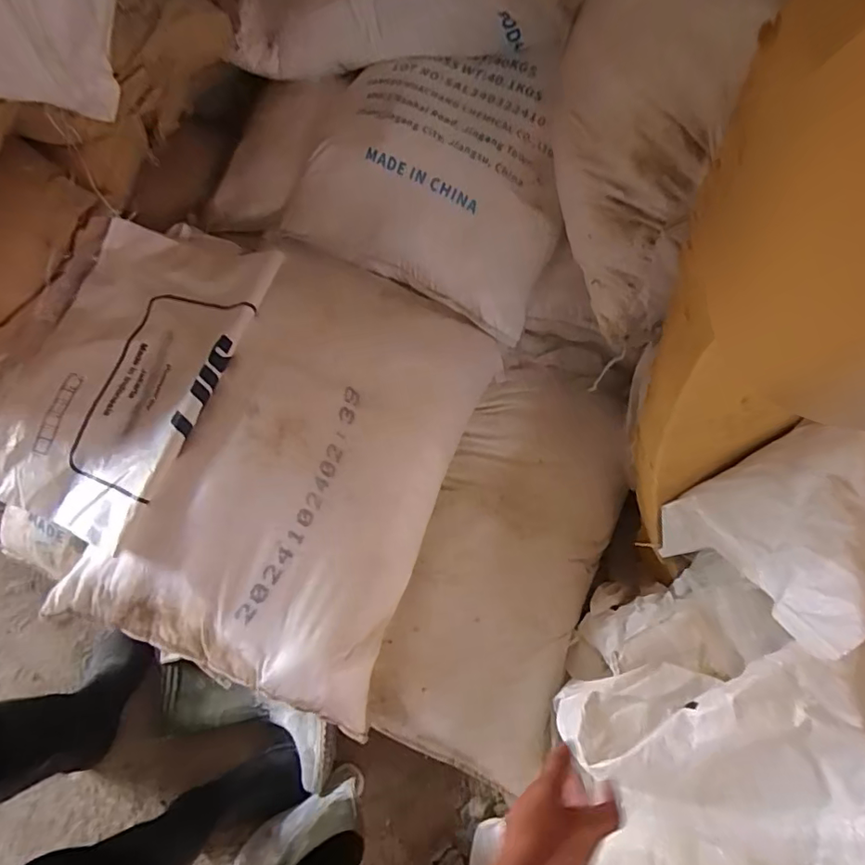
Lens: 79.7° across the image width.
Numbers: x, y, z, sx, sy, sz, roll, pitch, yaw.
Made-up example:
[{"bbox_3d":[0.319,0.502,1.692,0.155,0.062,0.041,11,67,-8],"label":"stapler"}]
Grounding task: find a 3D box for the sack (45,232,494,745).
[{"bbox_3d":[-0.217,0.039,0.904,0.494,0.148,0.748,22,70,6],"label":"sack"}]

